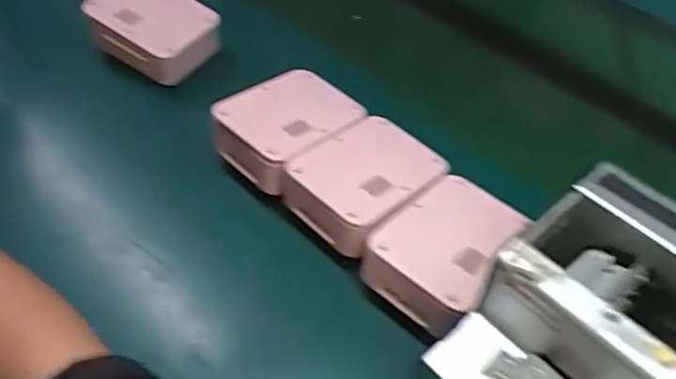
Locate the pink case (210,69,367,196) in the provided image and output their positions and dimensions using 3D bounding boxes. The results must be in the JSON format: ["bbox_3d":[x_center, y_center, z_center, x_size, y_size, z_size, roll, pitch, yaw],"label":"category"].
[{"bbox_3d":[-0.048,-0.064,0.589,0.098,0.044,0.130,38,55,27],"label":"pink case"}]

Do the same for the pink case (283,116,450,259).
[{"bbox_3d":[0.026,-0.009,0.548,0.101,0.040,0.128,37,55,27],"label":"pink case"}]

